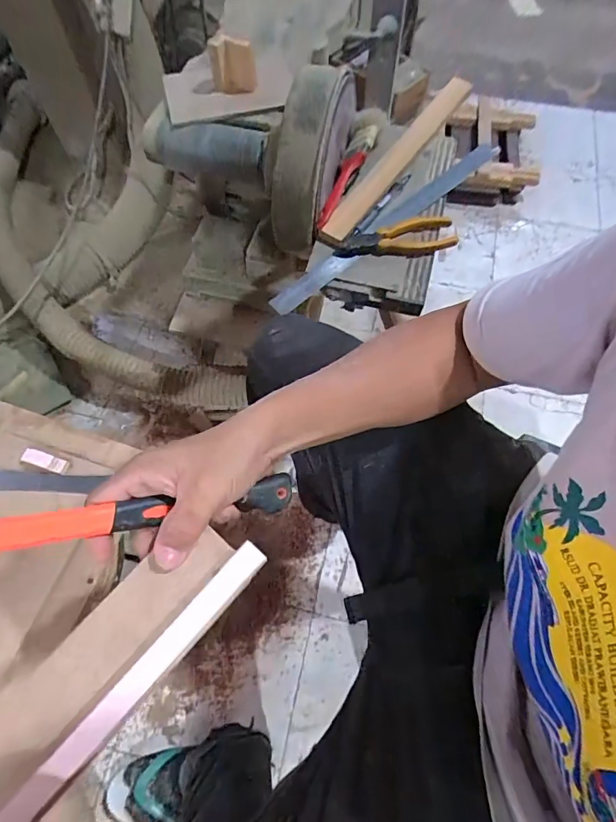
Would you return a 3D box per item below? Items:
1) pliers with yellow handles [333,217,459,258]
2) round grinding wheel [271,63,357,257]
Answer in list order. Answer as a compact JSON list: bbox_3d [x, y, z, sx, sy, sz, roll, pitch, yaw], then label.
[{"bbox_3d":[0.115,-0.217,0.577,0.148,0.019,0.058,-19,64,-9],"label":"pliers with yellow handles"},{"bbox_3d":[0.007,-0.326,0.599,0.067,0.173,0.182,18,66,9],"label":"round grinding wheel"}]

